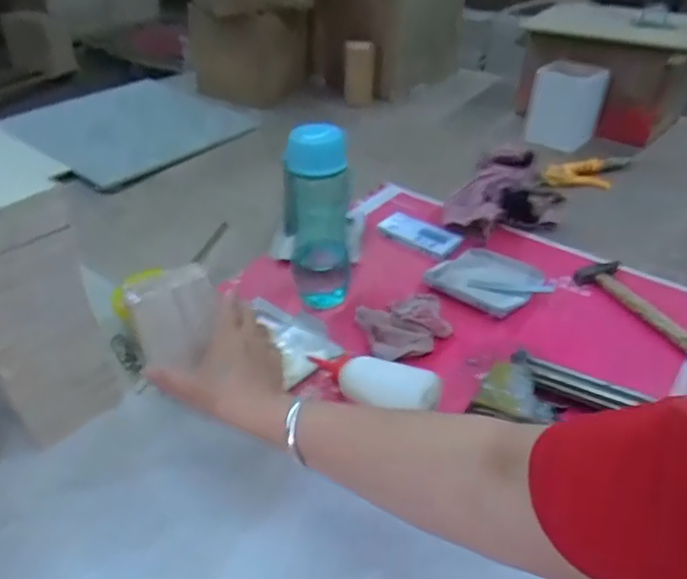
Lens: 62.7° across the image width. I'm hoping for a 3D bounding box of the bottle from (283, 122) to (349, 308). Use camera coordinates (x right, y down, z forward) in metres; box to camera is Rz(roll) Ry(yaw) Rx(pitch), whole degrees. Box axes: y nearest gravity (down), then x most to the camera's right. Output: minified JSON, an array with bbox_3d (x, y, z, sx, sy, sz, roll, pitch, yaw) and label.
[{"bbox_3d":[-0.033,-0.087,0.692,0.080,0.234,0.088,1,37,-2],"label":"bottle"}]

